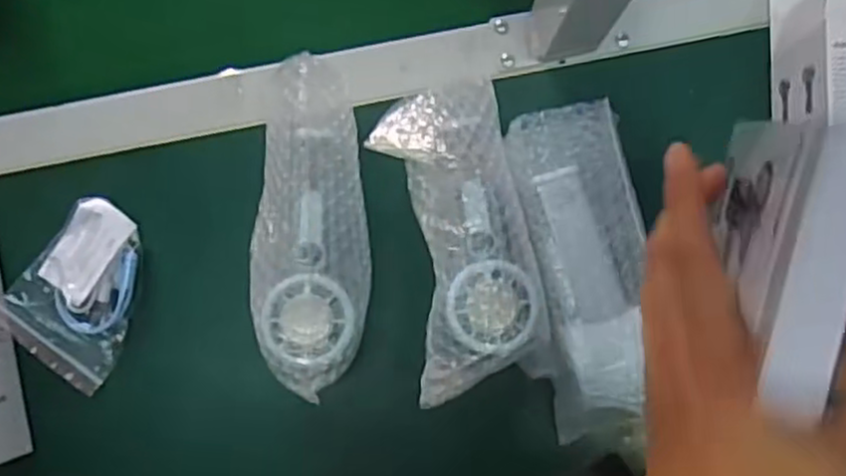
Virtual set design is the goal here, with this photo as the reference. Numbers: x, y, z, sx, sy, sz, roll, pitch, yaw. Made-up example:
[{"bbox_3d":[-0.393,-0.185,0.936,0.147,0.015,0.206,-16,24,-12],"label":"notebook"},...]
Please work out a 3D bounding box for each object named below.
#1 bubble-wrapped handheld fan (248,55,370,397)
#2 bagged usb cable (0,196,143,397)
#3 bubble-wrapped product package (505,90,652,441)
[{"bbox_3d":[-0.068,-0.007,0.472,0.069,0.089,0.196,5,86,1],"label":"bubble-wrapped handheld fan"},{"bbox_3d":[-0.233,0.038,0.513,0.084,0.022,0.114,36,87,4],"label":"bagged usb cable"},{"bbox_3d":[0.101,0.012,0.478,0.082,0.052,0.195,-5,85,1],"label":"bubble-wrapped product package"}]

